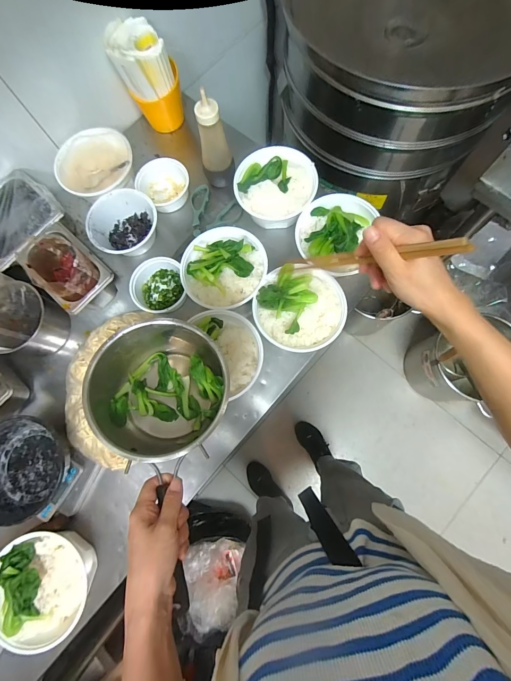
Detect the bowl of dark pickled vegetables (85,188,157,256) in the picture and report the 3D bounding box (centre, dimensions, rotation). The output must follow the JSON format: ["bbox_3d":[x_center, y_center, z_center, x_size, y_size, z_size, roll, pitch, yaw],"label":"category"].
[{"bbox_3d":[-0.281,-0.245,0.692,0.142,0.077,0.133,-35,79,-8],"label":"bowl of dark pickled vegetables"}]

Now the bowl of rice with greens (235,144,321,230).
[{"bbox_3d":[0.039,-0.309,0.664,0.165,0.073,0.161,13,77,3],"label":"bowl of rice with greens"}]

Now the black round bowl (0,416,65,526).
[{"bbox_3d":[-0.406,0.217,0.550,0.155,0.052,0.166,13,77,3],"label":"black round bowl"}]

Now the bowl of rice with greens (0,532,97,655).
[{"bbox_3d":[-0.355,0.407,0.525,0.161,0.083,0.151,0,77,0],"label":"bowl of rice with greens"}]

